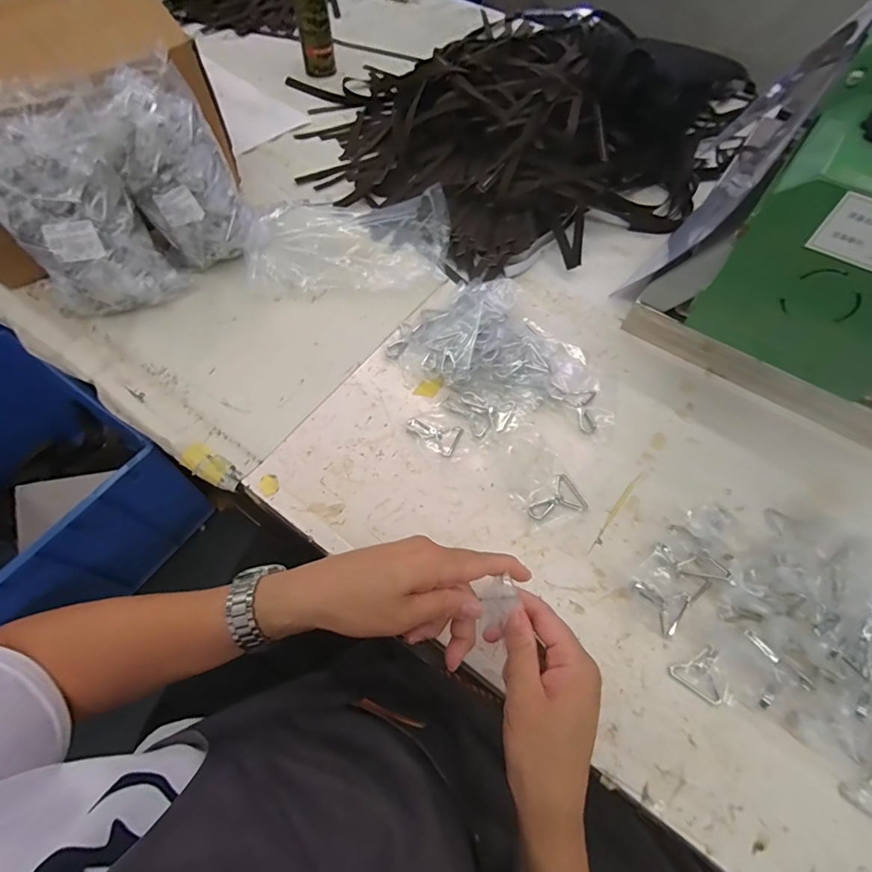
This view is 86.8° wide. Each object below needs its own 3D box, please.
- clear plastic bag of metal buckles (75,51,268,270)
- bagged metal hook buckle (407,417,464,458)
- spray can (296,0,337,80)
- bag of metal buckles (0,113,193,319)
[{"bbox_3d":[-0.336,-0.341,0.611,0.139,0.208,0.128,-27,64,-17],"label":"clear plastic bag of metal buckles"},{"bbox_3d":[-0.004,-0.004,0.545,0.064,0.006,0.042,23,63,11],"label":"bagged metal hook buckle"},{"bbox_3d":[-0.246,-0.838,0.922,0.066,0.224,0.058,-5,61,-4],"label":"spray can"},{"bbox_3d":[-0.432,-0.251,0.557,0.114,0.208,0.141,41,66,19],"label":"bag of metal buckles"}]

